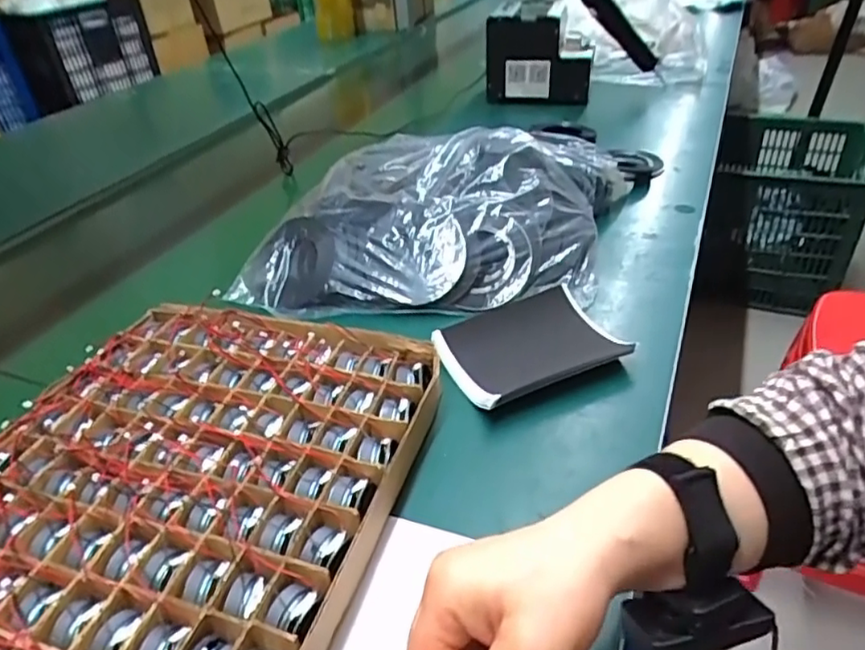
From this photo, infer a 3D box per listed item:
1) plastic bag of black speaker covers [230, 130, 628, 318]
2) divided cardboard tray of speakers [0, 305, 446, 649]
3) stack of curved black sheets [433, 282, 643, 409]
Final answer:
[{"bbox_3d":[0.016,-0.152,0.725,0.407,0.095,0.354,2,36,10],"label":"plastic bag of black speaker covers"},{"bbox_3d":[-0.183,0.138,0.392,0.296,0.044,0.416,7,37,17],"label":"divided cardboard tray of speakers"},{"bbox_3d":[0.086,0.018,0.545,0.148,0.026,0.116,-21,38,-20],"label":"stack of curved black sheets"}]

